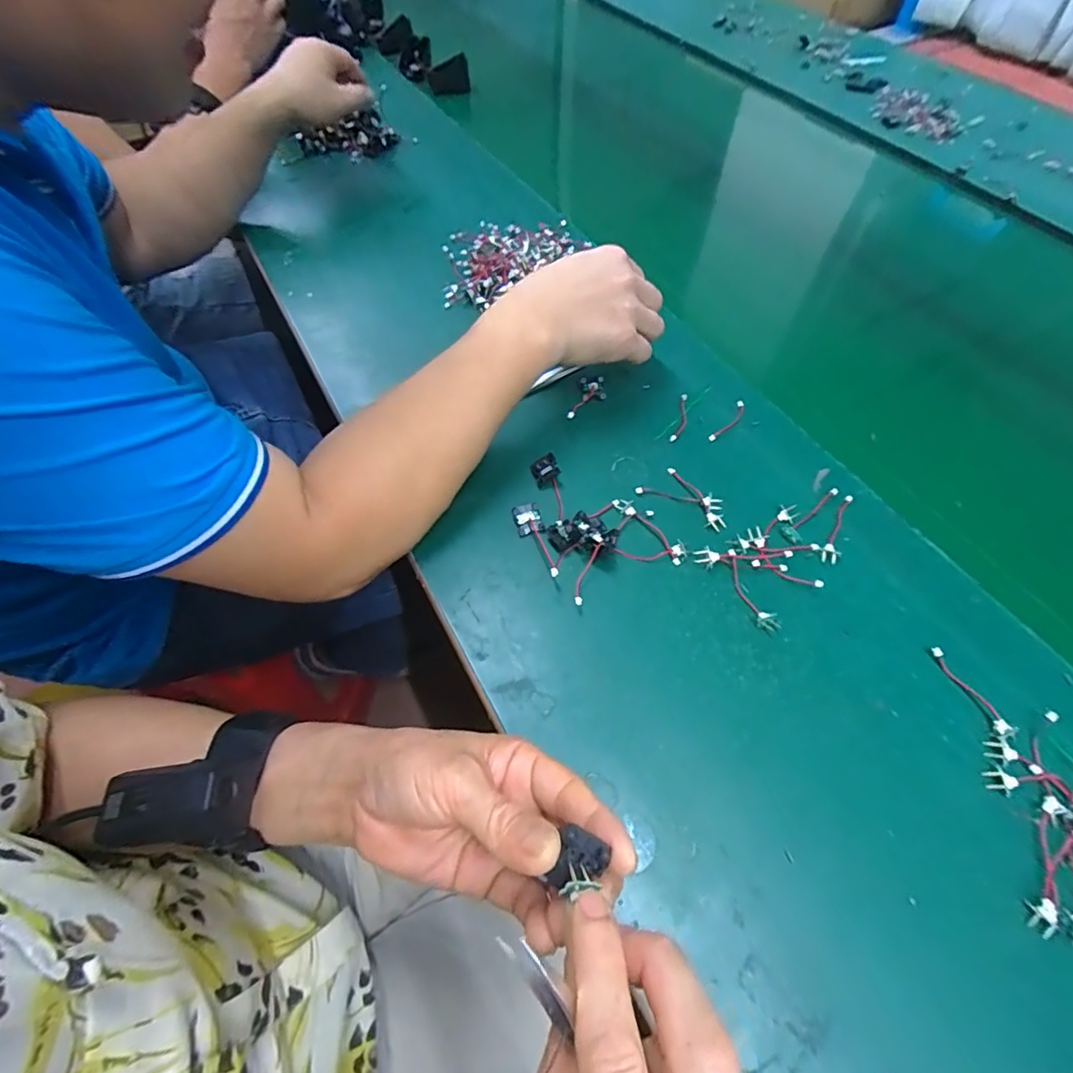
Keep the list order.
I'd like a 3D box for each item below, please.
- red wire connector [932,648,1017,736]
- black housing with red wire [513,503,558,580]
[{"bbox_3d":[0.274,0.097,0.333,0.010,0.005,0.060,-24,62,-13],"label":"red wire connector"},{"bbox_3d":[0.000,0.001,0.398,0.021,0.017,0.064,-15,60,-8],"label":"black housing with red wire"}]

